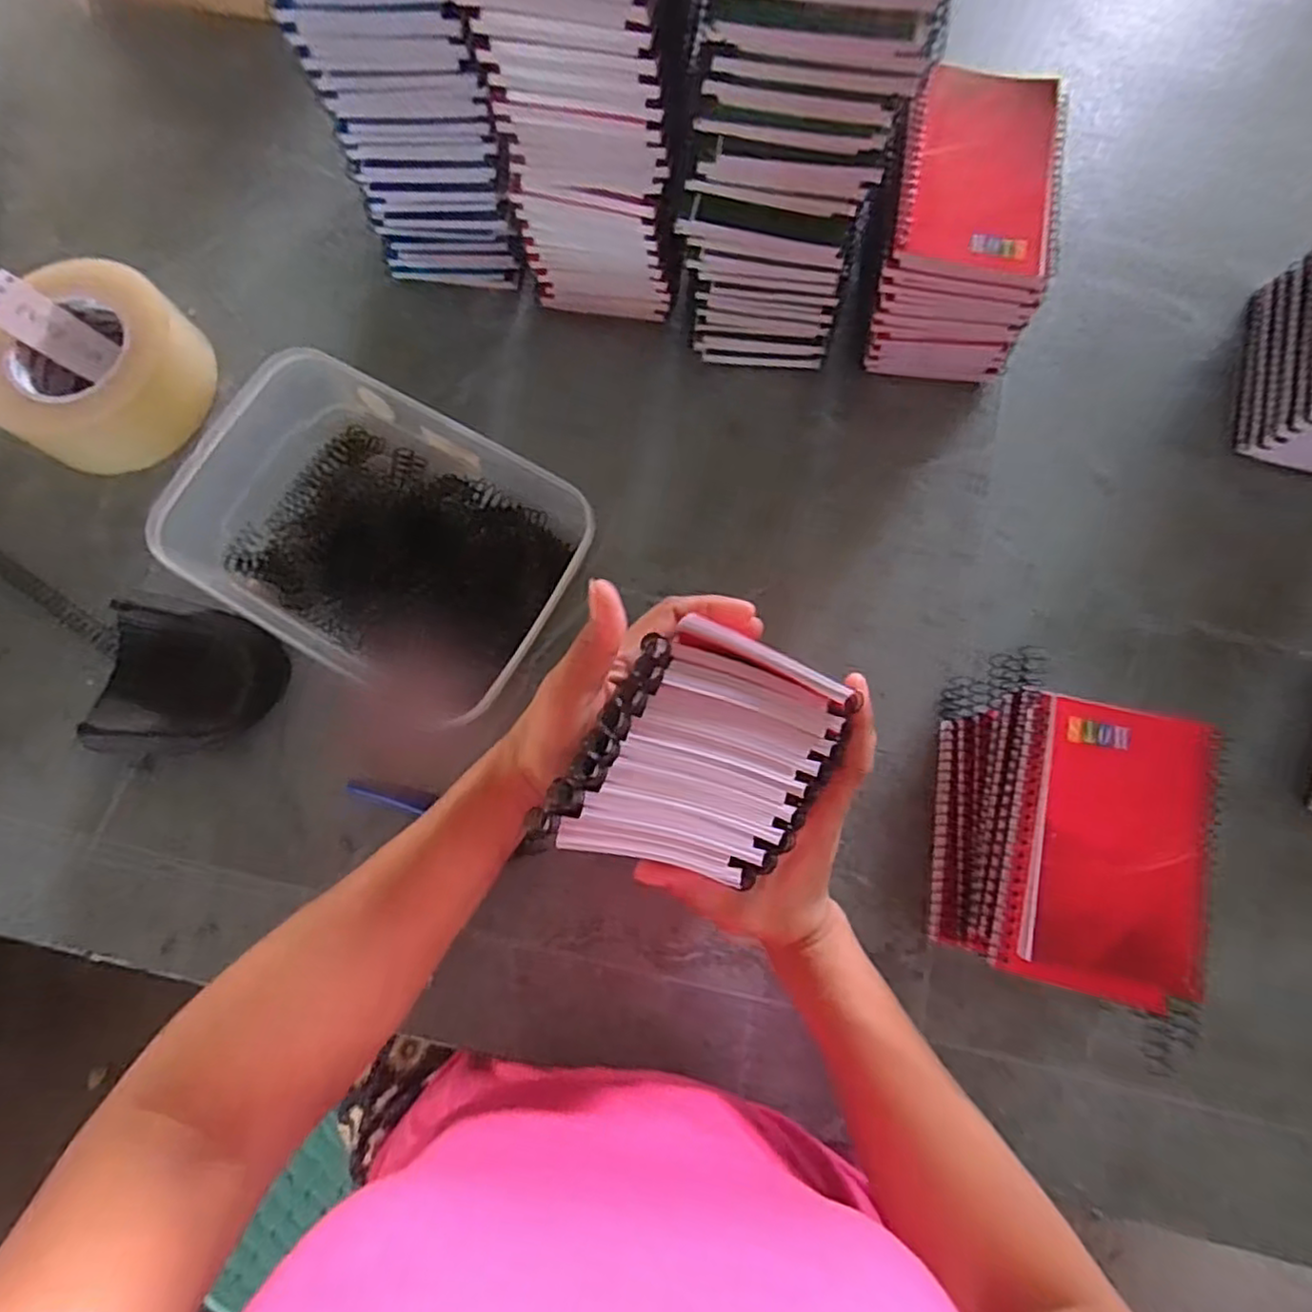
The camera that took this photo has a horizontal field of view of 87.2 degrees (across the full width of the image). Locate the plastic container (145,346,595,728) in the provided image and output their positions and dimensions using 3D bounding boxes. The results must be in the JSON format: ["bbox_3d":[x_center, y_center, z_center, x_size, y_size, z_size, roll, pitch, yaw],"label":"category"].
[{"bbox_3d":[-0.174,-0.077,0.432,0.216,0.067,0.166,30,80,6],"label":"plastic container"}]

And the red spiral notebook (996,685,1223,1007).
[{"bbox_3d":[0.224,0.094,0.335,0.088,0.012,0.136,15,79,4],"label":"red spiral notebook"}]

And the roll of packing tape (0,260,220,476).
[{"bbox_3d":[-0.384,-0.195,0.471,0.114,0.064,0.124,0,78,0],"label":"roll of packing tape"}]

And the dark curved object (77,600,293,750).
[{"bbox_3d":[-0.284,0.015,0.429,0.105,0.040,0.082,1,78,1],"label":"dark curved object"}]

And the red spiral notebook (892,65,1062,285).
[{"bbox_3d":[0.183,-0.274,0.389,0.083,0.019,0.123,9,76,4],"label":"red spiral notebook"}]

